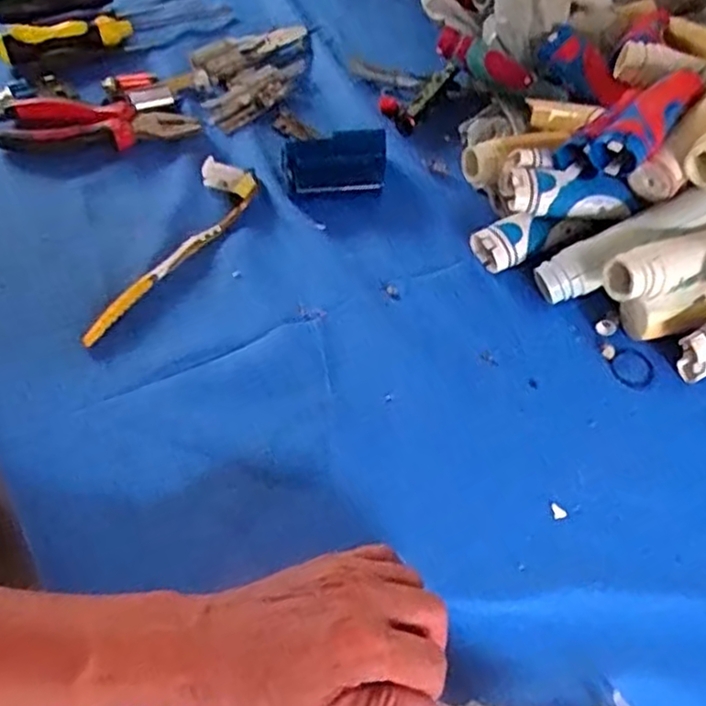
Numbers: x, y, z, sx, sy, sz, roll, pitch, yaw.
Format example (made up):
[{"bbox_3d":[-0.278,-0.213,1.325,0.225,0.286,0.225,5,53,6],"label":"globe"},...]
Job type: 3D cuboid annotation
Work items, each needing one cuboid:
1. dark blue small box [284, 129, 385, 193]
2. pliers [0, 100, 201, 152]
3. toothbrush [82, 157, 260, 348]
[{"bbox_3d":[-0.013,-0.146,0.569,0.077,0.016,0.050,-3,78,-3],"label":"dark blue small box"},{"bbox_3d":[-0.208,-0.188,0.597,0.154,0.014,0.048,1,53,-5],"label":"pliers"},{"bbox_3d":[-0.122,-0.071,0.518,0.045,0.013,0.183,19,54,8],"label":"toothbrush"}]

